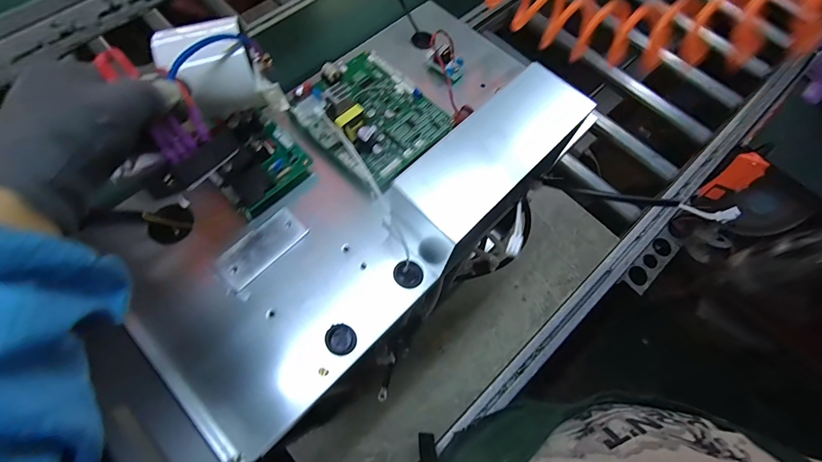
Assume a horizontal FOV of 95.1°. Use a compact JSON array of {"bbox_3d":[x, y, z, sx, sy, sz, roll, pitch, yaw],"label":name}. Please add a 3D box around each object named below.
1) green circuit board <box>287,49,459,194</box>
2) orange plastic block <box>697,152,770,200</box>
[{"bbox_3d":[-0.044,-0.135,0.408,0.147,0.036,0.125,42,73,15],"label":"green circuit board"},{"bbox_3d":[0.608,-0.098,0.713,0.018,0.112,0.051,-21,68,-33],"label":"orange plastic block"}]

